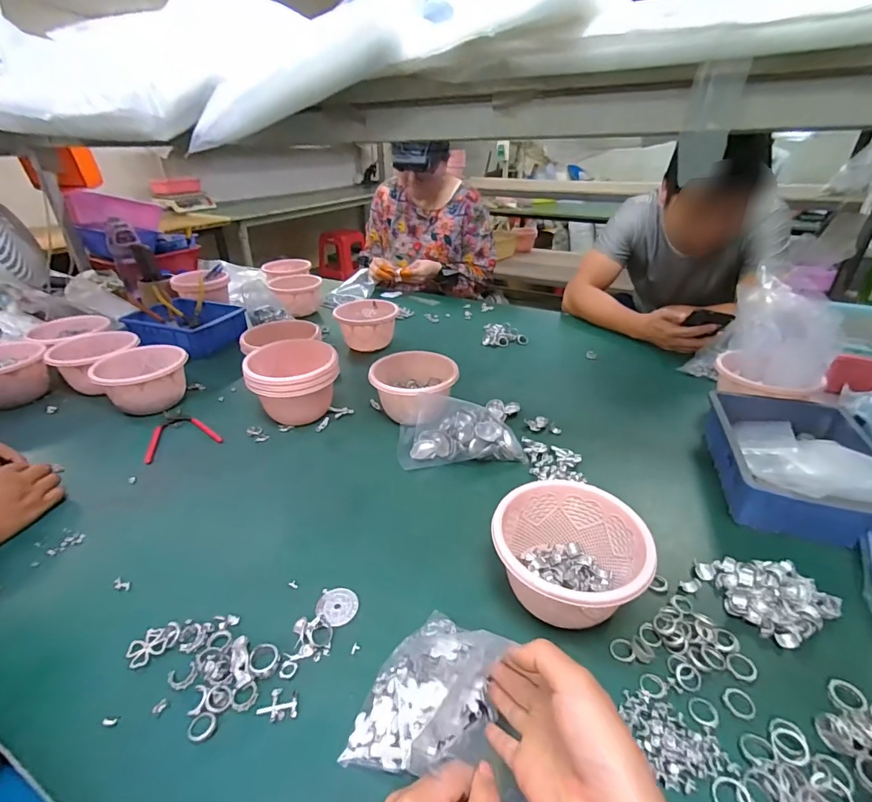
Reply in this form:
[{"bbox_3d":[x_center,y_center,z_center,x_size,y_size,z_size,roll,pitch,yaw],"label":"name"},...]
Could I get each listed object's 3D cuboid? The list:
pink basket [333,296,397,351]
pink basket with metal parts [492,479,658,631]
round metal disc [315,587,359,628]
[{"bbox_3d":[-0.163,-0.179,1.033,0.148,0.082,0.148,-3,32,-3],"label":"pink basket"},{"bbox_3d":[0.136,0.162,0.458,0.144,0.091,0.132,-1,32,1],"label":"pink basket with metal parts"},{"bbox_3d":[-0.103,0.216,0.456,0.041,0.009,0.041,-1,32,1],"label":"round metal disc"}]

